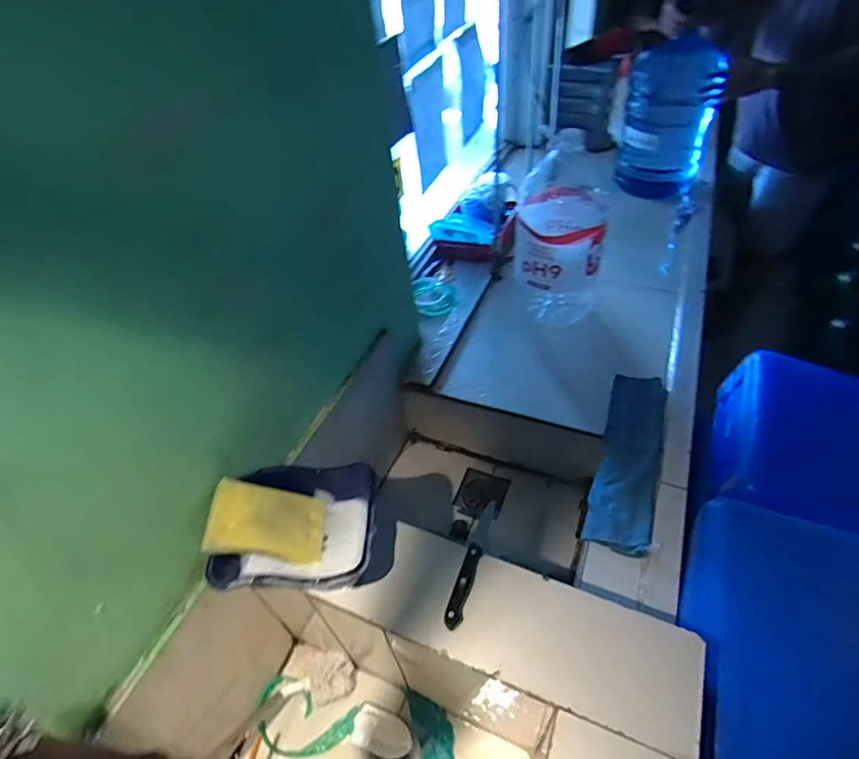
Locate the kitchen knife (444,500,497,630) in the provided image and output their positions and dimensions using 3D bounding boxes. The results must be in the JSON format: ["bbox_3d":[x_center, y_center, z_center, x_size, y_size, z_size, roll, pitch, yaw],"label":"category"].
[{"bbox_3d":[0.056,0.239,0.652,0.022,0.011,0.169,13,49,19],"label":"kitchen knife"}]

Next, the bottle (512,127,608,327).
[{"bbox_3d":[0.296,-0.321,1.119,0.191,0.392,0.186,9,48,15],"label":"bottle"}]

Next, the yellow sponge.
[{"bbox_3d":[-0.211,0.191,0.654,0.151,0.019,0.096,22,41,-29],"label":"yellow sponge"}]

